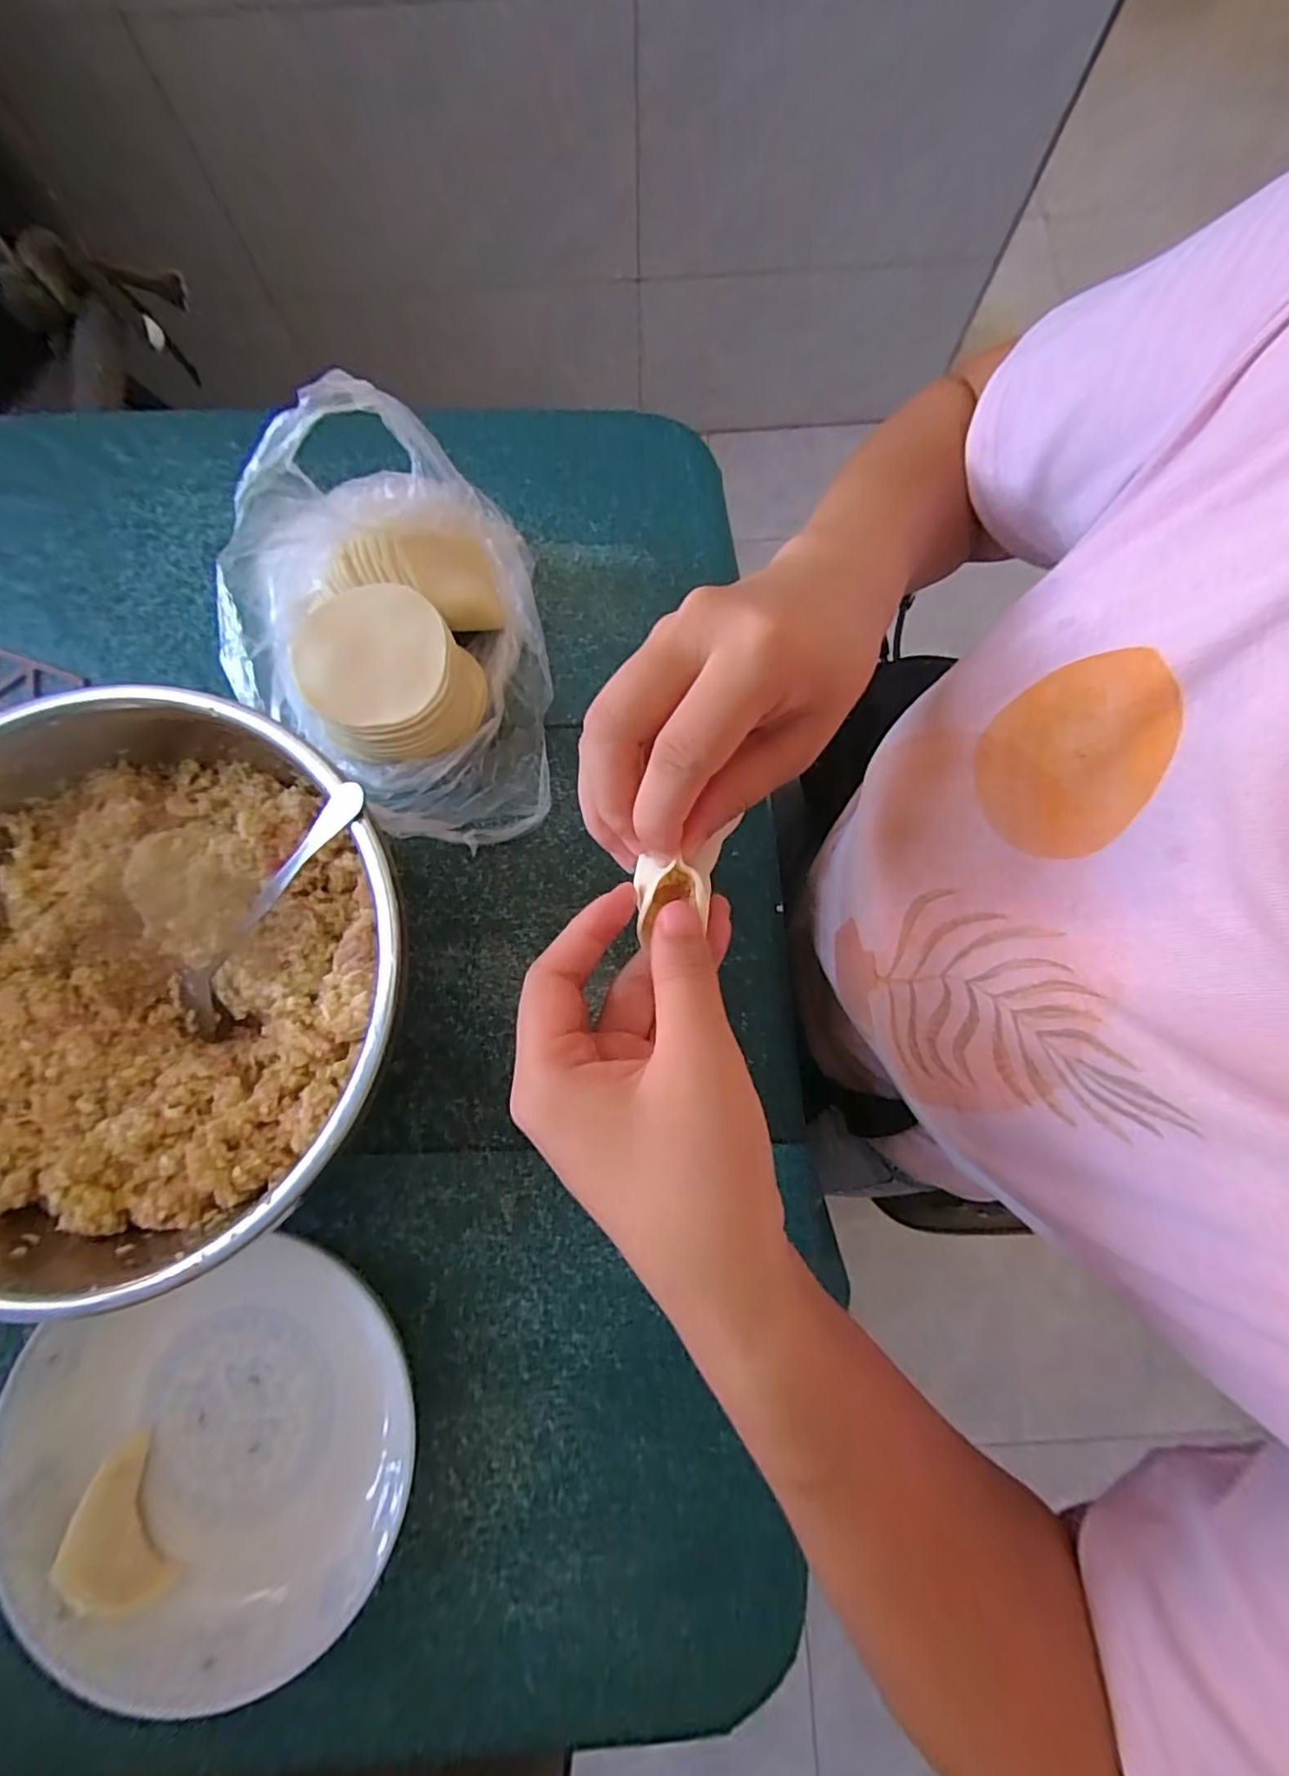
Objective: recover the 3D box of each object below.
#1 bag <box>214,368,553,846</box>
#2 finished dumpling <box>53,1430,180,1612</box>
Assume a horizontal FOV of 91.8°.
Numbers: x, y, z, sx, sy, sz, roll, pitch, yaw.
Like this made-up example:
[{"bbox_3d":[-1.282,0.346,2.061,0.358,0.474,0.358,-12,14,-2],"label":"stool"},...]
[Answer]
[{"bbox_3d":[-0.130,-0.123,0.325,0.147,0.147,0.180,-10,80,-2],"label":"bag"},{"bbox_3d":[-0.251,0.305,0.295,0.032,0.023,0.063,-20,80,-4],"label":"finished dumpling"}]

